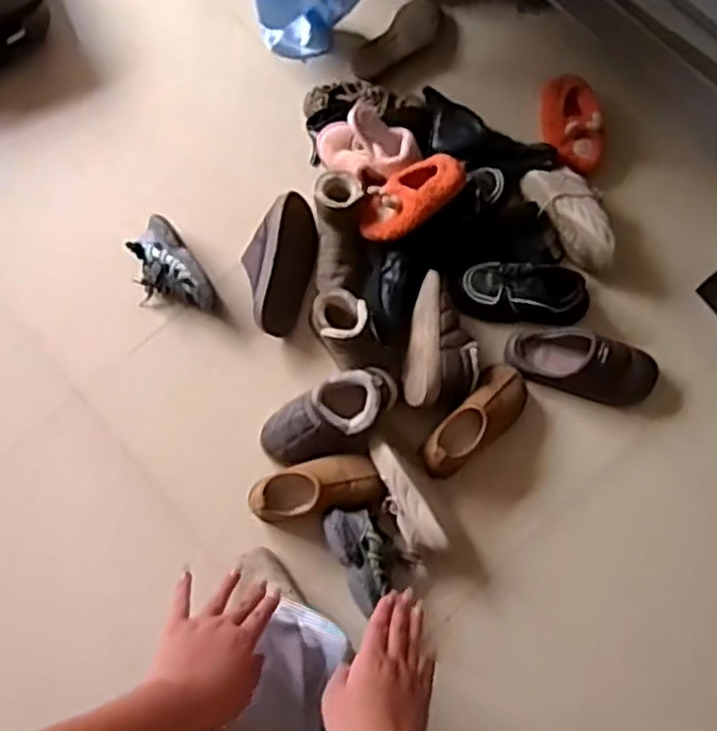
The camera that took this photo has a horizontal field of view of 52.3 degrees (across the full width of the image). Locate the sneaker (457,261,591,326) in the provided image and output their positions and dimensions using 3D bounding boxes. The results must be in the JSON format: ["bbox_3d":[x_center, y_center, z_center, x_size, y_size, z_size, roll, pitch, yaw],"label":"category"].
[{"bbox_3d":[0.331,-0.150,1.461,0.266,0.083,0.120,11,75,3],"label":"sneaker"}]

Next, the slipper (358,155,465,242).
[{"bbox_3d":[0.103,-0.338,1.438,0.230,0.061,0.125,-39,79,-10],"label":"slipper"}]

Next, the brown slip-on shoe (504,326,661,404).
[{"bbox_3d":[0.443,-0.003,1.438,0.298,0.080,0.121,20,76,5],"label":"brown slip-on shoe"}]

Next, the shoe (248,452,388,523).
[{"bbox_3d":[-0.077,0.223,1.355,0.242,0.066,0.110,-8,75,-2],"label":"shoe"}]

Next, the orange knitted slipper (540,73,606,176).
[{"bbox_3d":[0.469,-0.535,1.600,0.124,0.066,0.244,-6,75,-2],"label":"orange knitted slipper"}]

